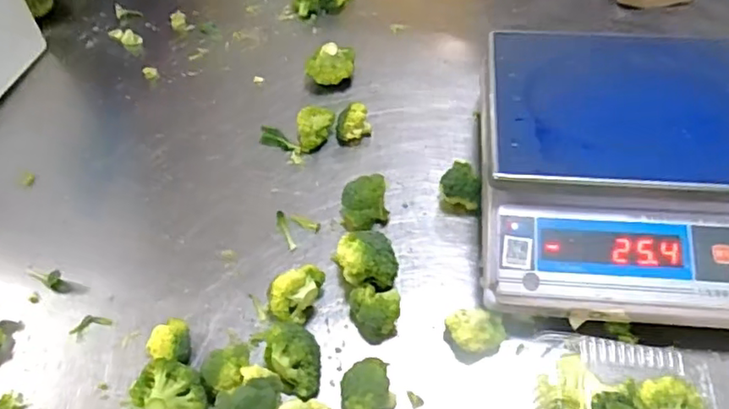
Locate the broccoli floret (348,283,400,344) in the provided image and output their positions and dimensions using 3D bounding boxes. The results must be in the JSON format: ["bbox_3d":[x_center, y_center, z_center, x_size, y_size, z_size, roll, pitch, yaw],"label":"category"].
[{"bbox_3d":[0.011,0.097,0.562,0.045,0.044,0.046,-1,53,1],"label":"broccoli floret"}]

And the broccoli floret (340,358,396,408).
[{"bbox_3d":[0.002,0.158,0.520,0.048,0.048,0.046,-1,53,1],"label":"broccoli floret"}]

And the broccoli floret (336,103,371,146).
[{"bbox_3d":[-0.014,-0.093,0.718,0.039,0.032,0.036,-14,54,-9],"label":"broccoli floret"}]

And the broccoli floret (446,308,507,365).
[{"bbox_3d":[0.100,0.116,0.552,0.050,0.037,0.039,-15,55,-10],"label":"broccoli floret"}]

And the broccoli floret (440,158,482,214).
[{"bbox_3d":[0.101,-0.018,0.654,0.040,0.037,0.048,-1,53,1],"label":"broccoli floret"}]

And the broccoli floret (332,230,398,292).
[{"bbox_3d":[0.002,0.057,0.589,0.053,0.055,0.057,-1,53,1],"label":"broccoli floret"}]

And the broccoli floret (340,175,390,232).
[{"bbox_3d":[0.001,-0.003,0.641,0.051,0.045,0.058,0,53,1],"label":"broccoli floret"}]

